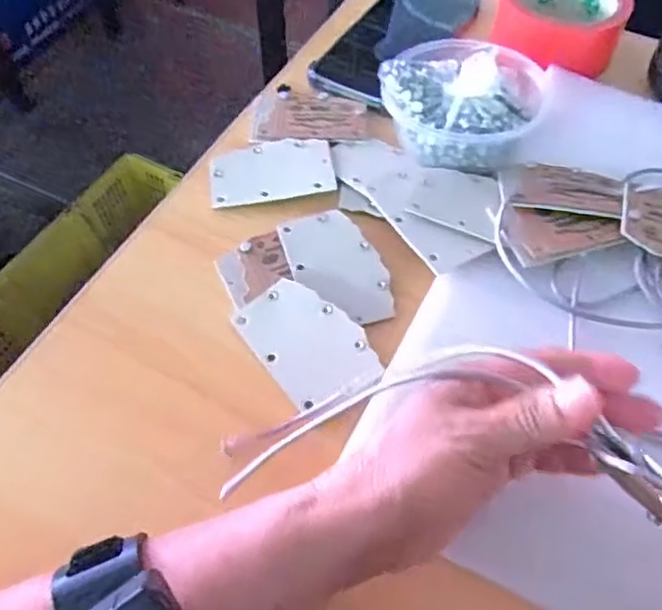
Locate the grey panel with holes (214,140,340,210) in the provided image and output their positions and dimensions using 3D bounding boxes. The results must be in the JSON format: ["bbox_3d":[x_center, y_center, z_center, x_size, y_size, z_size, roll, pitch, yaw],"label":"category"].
[{"bbox_3d":[-0.041,-0.094,0.448,0.083,0.005,0.054,-8,57,-5],"label":"grey panel with holes"}]

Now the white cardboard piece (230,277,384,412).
[{"bbox_3d":[-0.014,0.021,0.372,0.055,0.004,0.084,-37,65,-7],"label":"white cardboard piece"}]

